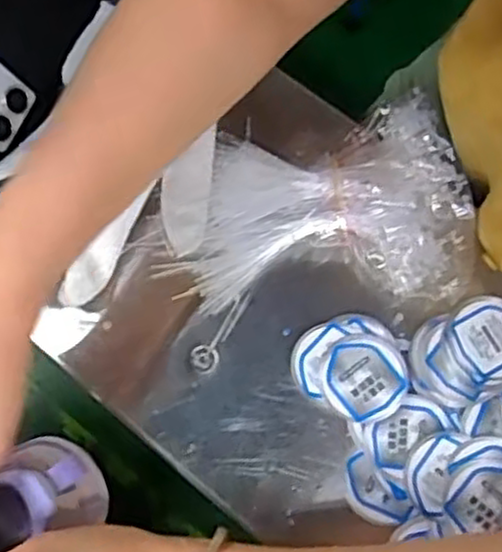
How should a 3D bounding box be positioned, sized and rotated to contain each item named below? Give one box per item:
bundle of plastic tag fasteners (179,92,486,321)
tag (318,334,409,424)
[{"bbox_3d":[0.047,-0.035,0.451,0.170,0.032,0.120,-15,71,-4],"label":"bundle of plastic tag fasteners"},{"bbox_3d":[0.064,0.058,0.424,0.047,0.010,0.048,0,71,1],"label":"tag"}]

